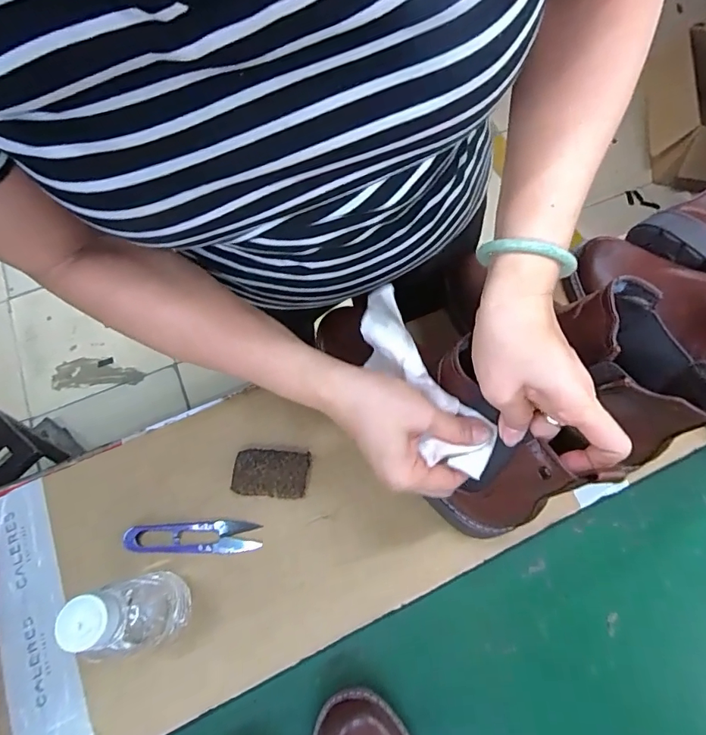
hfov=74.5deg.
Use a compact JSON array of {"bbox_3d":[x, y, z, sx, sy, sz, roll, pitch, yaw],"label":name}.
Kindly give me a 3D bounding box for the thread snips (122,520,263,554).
[{"bbox_3d":[-0.145,0.154,0.423,0.115,0.017,0.028,-1,68,-1],"label":"thread snips"}]

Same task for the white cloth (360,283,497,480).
[{"bbox_3d":[0.049,0.008,0.348,0.051,0.041,0.152,-27,75,-11],"label":"white cloth"}]

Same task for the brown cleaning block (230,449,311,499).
[{"bbox_3d":[-0.079,0.101,0.444,0.071,0.012,0.044,3,68,1],"label":"brown cleaning block"}]

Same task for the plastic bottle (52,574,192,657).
[{"bbox_3d":[-0.164,0.182,0.343,0.050,0.132,0.053,-25,70,-10],"label":"plastic bottle"}]

